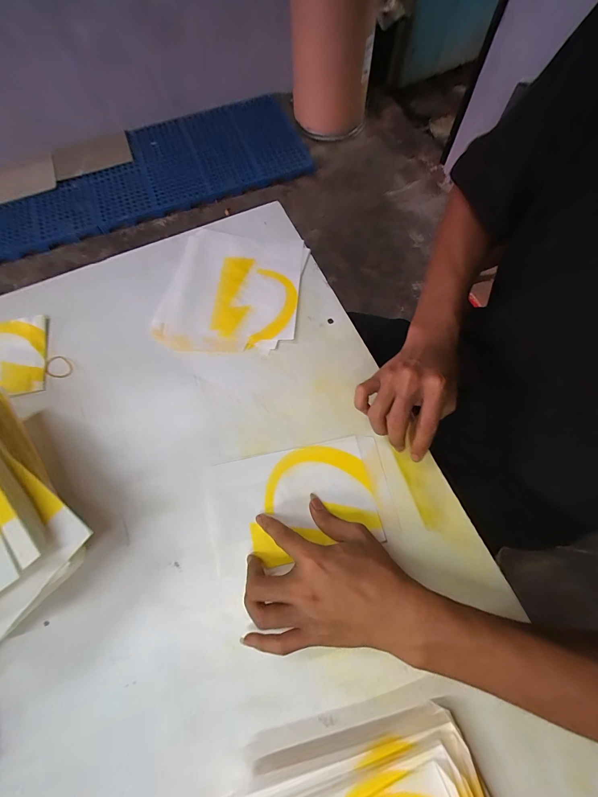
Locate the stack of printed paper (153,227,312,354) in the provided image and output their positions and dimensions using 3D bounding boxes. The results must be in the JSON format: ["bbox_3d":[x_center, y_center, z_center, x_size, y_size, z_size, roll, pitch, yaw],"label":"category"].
[{"bbox_3d":[-0.095,-0.158,0.445,0.193,0.011,0.203,7,70,5],"label":"stack of printed paper"}]

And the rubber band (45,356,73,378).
[{"bbox_3d":[-0.323,-0.042,0.420,0.039,0.004,0.029,35,75,14],"label":"rubber band"}]

